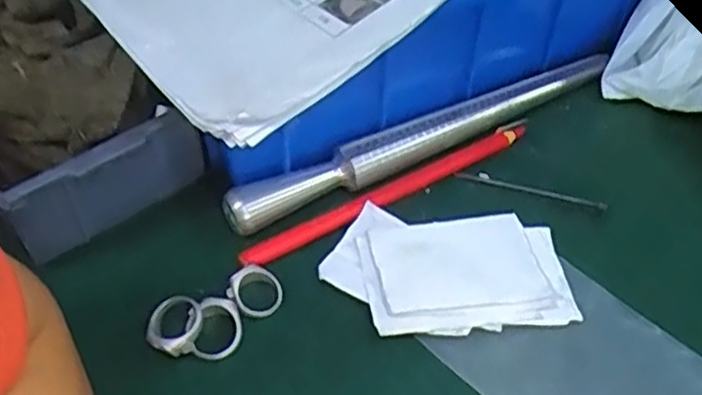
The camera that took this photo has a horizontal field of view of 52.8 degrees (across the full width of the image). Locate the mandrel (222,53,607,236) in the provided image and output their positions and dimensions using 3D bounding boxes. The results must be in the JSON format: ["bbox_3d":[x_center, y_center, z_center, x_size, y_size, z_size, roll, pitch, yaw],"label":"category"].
[{"bbox_3d":[0.042,-0.032,0.364,0.225,0.024,0.019,-25,54,-20],"label":"mandrel"}]

